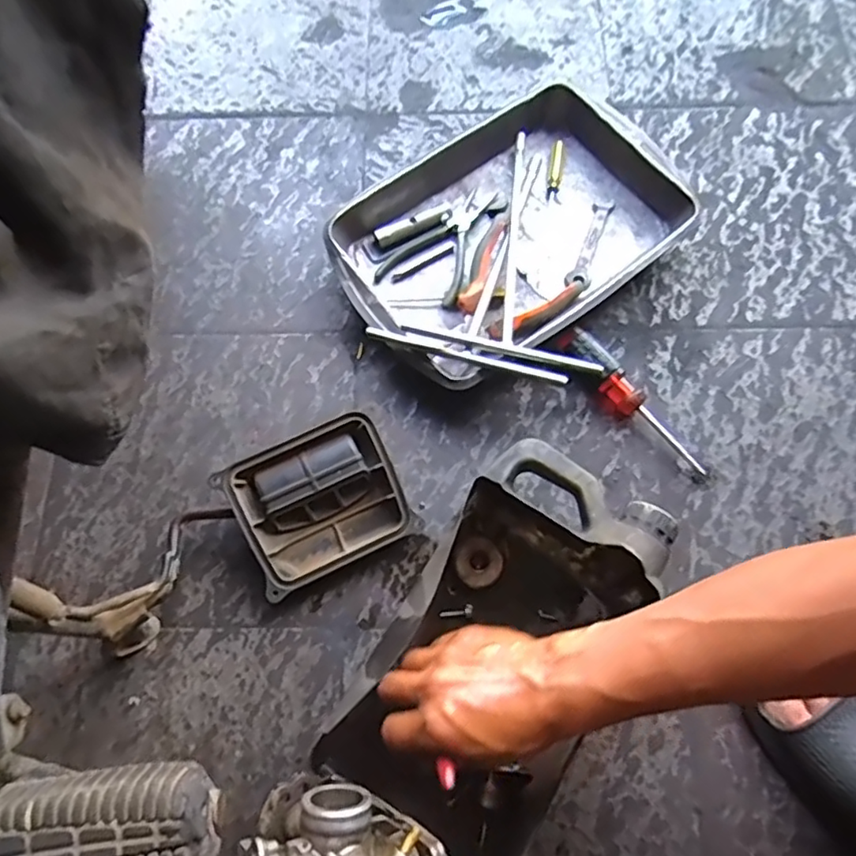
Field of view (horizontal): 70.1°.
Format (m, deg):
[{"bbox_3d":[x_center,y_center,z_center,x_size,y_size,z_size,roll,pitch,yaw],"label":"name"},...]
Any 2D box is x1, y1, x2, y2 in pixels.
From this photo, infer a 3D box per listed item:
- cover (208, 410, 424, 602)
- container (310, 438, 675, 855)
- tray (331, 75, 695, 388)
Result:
[{"bbox_3d":[-0.098,0.068,0.564,0.145,0.056,0.118,-26,72,-6],"label":"cover"},{"bbox_3d":[0.059,0.180,0.495,0.174,0.097,0.322,26,75,10],"label":"container"},{"bbox_3d":[0.088,-0.213,0.654,0.367,0.049,0.254,-35,73,-9],"label":"tray"}]

